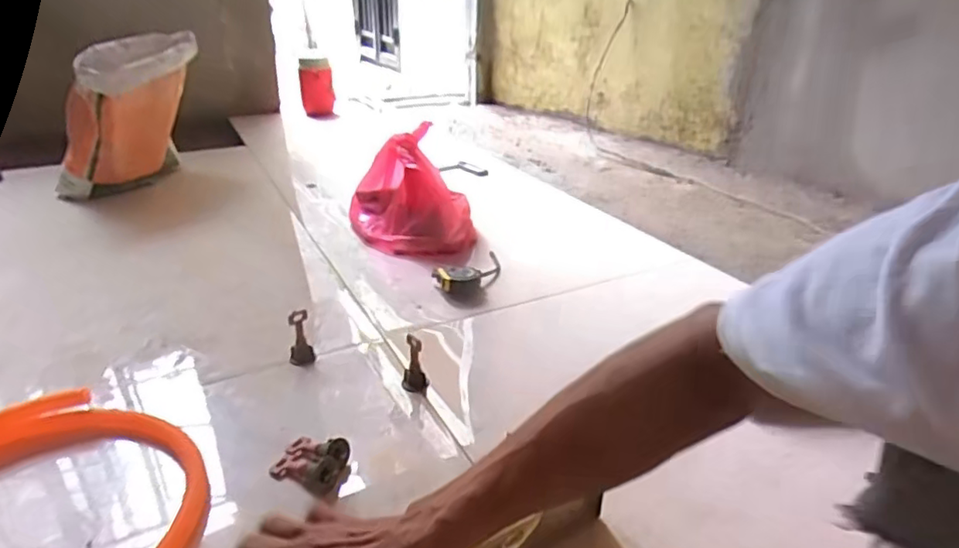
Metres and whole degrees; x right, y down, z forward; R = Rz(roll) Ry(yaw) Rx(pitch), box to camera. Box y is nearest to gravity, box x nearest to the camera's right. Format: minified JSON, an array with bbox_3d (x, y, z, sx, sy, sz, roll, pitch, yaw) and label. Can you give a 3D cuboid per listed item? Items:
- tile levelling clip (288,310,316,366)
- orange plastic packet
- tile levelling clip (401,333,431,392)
[{"bbox_3d":[-0.231,0.083,0.783,0.030,0.069,0.035,-6,27,-14],"label":"tile levelling clip"},{"bbox_3d":[-0.838,-0.377,1.464,0.171,0.358,0.316,10,25,14],"label":"orange plastic packet"},{"bbox_3d":[-0.078,0.113,0.744,0.032,0.075,0.026,-1,26,-5],"label":"tile levelling clip"}]

